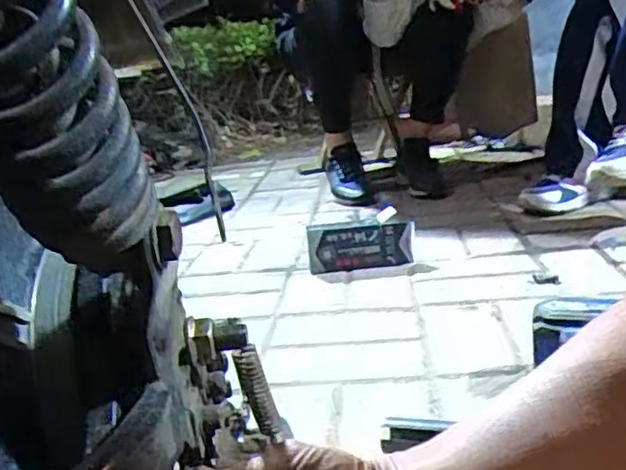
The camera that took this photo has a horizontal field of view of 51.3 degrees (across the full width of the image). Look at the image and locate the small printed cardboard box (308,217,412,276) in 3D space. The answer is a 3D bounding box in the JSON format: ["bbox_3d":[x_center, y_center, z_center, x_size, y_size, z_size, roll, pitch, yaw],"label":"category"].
[{"bbox_3d":[0.079,0.017,1.059,0.172,0.078,0.047,-9,17,-8],"label":"small printed cardboard box"}]

